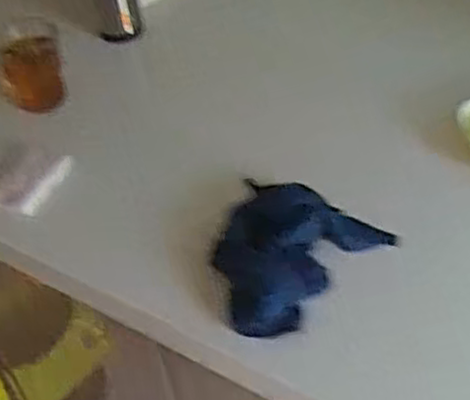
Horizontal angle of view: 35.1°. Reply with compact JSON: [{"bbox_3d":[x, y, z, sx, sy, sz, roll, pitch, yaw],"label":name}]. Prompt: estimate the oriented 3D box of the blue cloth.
[{"bbox_3d":[0.043,0.056,0.756,0.149,0.035,0.175,28,53,32],"label":"blue cloth"}]

